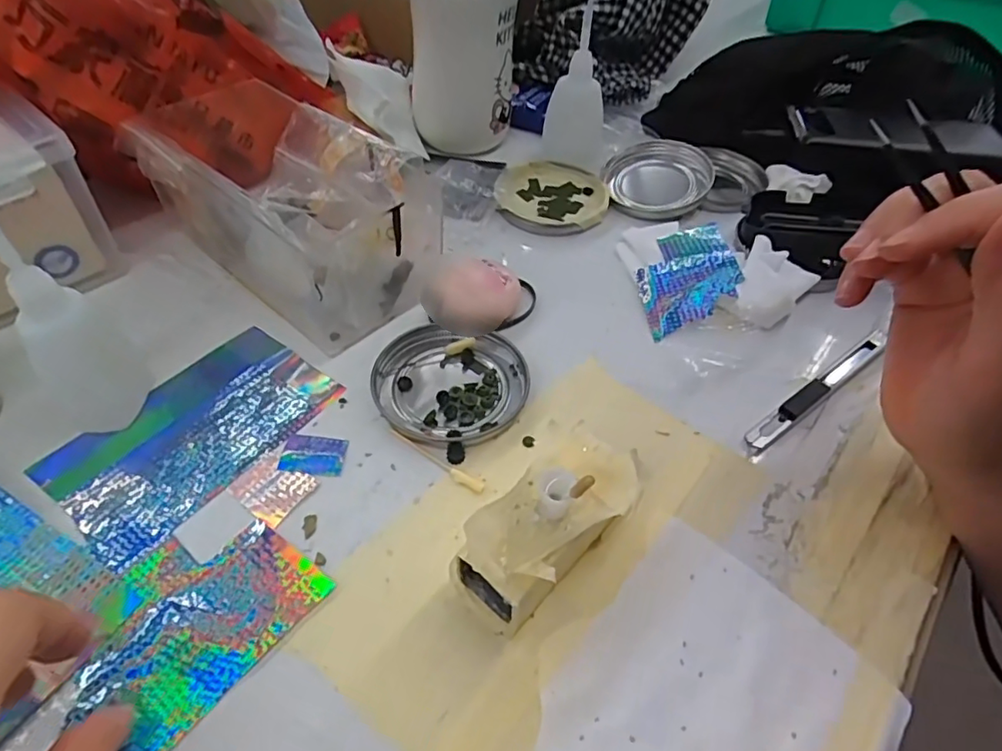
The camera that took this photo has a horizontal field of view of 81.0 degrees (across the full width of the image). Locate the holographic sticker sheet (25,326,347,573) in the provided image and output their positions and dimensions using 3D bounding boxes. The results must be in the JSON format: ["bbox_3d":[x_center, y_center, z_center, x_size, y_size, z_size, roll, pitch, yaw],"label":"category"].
[{"bbox_3d":[-0.148,0.025,0.286,0.076,0.004,0.123,31,55,21],"label":"holographic sticker sheet"}]

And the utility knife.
[{"bbox_3d":[0.168,0.007,0.313,0.120,0.010,0.011,-30,58,-26],"label":"utility knife"}]

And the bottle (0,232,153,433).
[{"bbox_3d":[-0.190,-0.023,0.251,0.041,0.113,0.038,-33,59,-27],"label":"bottle"}]

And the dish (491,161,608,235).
[{"bbox_3d":[0.037,-0.131,0.423,0.078,0.009,0.078,2,50,-2],"label":"dish"}]

